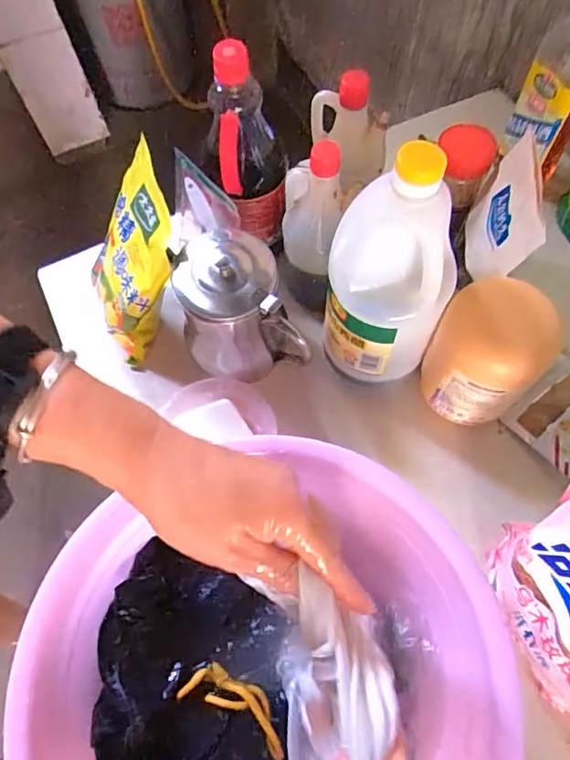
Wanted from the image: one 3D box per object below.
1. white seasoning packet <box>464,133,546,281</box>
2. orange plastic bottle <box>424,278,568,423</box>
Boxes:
[{"bbox_3d":[0.227,-0.164,0.532,0.025,0.106,0.139,17,58,-13],"label":"white seasoning packet"},{"bbox_3d":[0.191,-0.024,0.505,0.076,0.158,0.097,-29,69,-11],"label":"orange plastic bottle"}]

